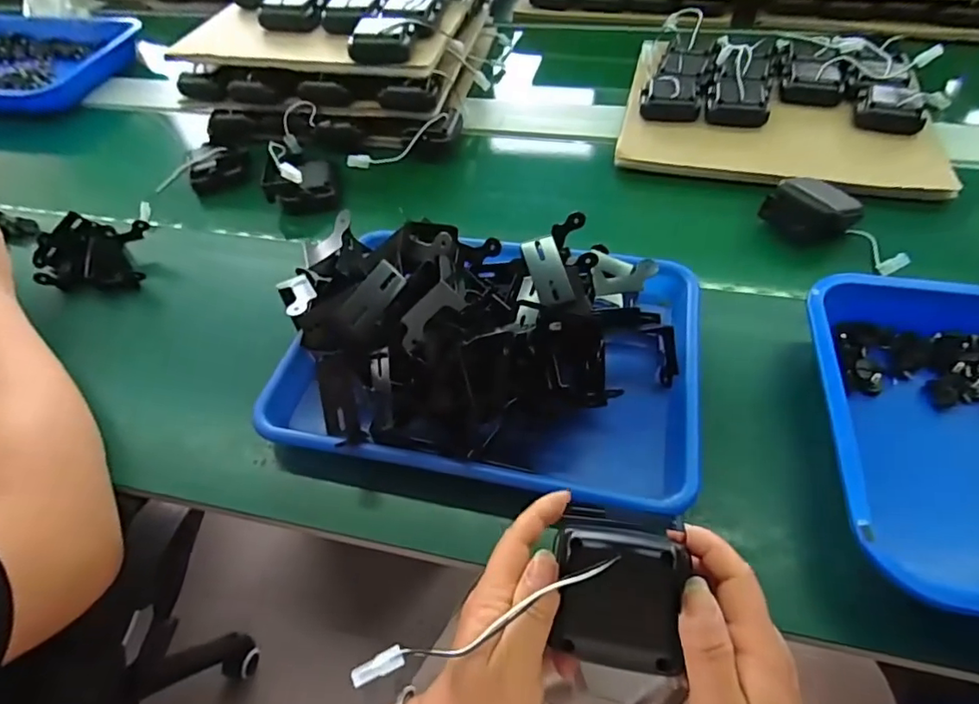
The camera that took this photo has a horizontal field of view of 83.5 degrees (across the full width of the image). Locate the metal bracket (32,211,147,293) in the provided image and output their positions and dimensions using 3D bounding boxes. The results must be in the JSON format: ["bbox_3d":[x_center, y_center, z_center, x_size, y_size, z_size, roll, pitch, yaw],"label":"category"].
[{"bbox_3d":[-0.404,-0.104,0.564,0.116,0.036,0.081,1,50,3],"label":"metal bracket"}]

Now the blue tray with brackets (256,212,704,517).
[{"bbox_3d":[0.000,-0.014,0.434,0.323,0.127,0.218,8,51,8],"label":"blue tray with brackets"}]

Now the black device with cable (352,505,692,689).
[{"bbox_3d":[0.020,0.121,0.280,0.160,0.032,0.075,-2,50,1],"label":"black device with cable"}]

